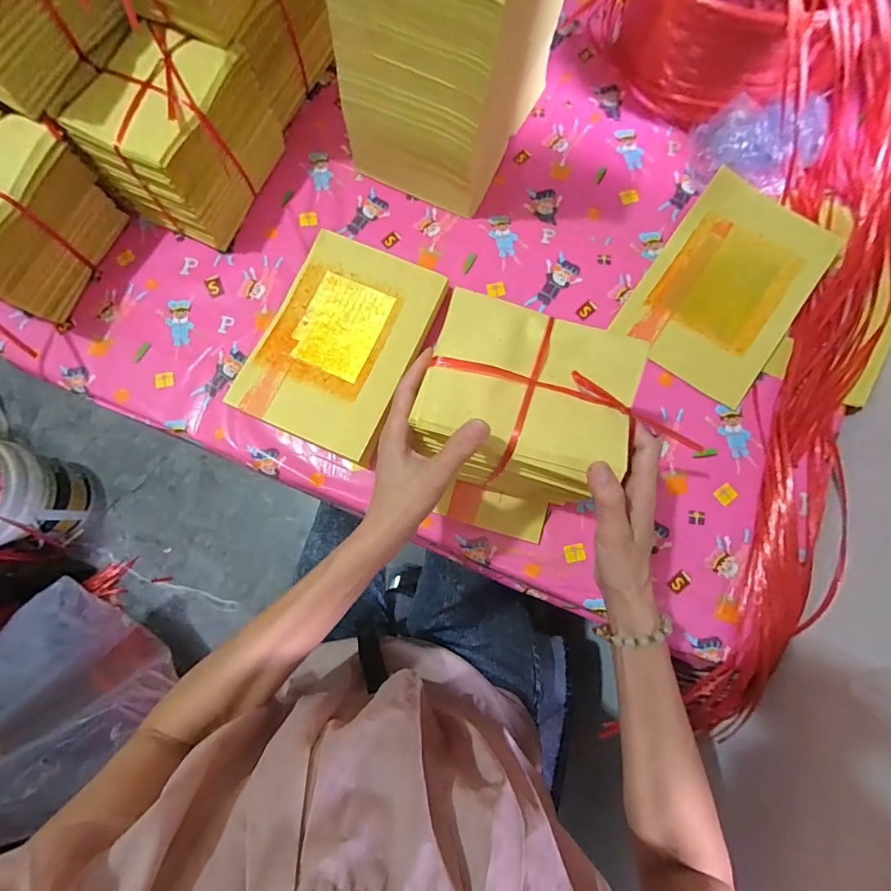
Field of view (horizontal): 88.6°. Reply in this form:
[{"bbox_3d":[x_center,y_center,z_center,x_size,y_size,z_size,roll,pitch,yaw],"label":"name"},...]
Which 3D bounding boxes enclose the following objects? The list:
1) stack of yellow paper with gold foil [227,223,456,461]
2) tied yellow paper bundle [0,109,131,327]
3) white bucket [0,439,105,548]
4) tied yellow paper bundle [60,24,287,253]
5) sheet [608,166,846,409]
[{"bbox_3d":[-0.111,-0.113,0.516,0.172,0.029,0.229,24,80,6],"label":"stack of yellow paper with gold foil"},{"bbox_3d":[-0.465,-0.243,0.489,0.111,0.131,0.170,22,80,5],"label":"tied yellow paper bundle"},{"bbox_3d":[-1.085,0.127,1.147,0.245,0.297,0.241,0,78,1],"label":"white bucket"},{"bbox_3d":[-0.295,-0.346,0.513,0.130,0.130,0.162,25,80,6],"label":"tied yellow paper bundle"},{"bbox_3d":[0.321,-0.180,0.523,0.164,0.040,0.242,34,81,8],"label":"sheet"}]

